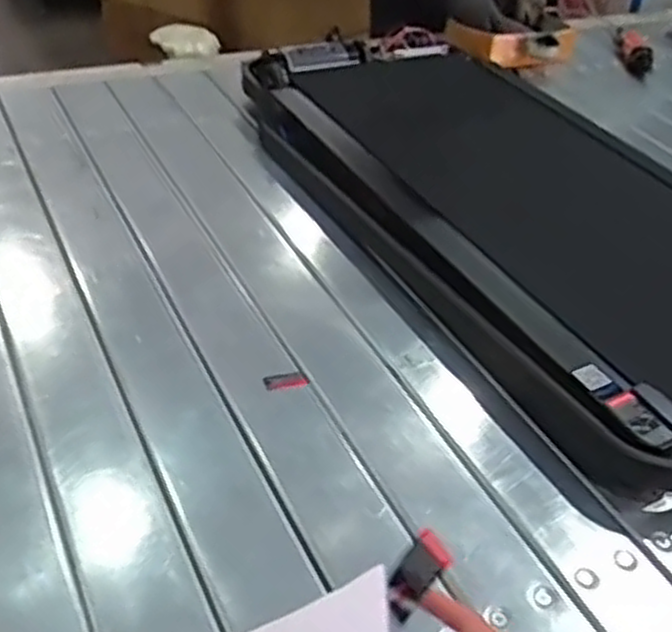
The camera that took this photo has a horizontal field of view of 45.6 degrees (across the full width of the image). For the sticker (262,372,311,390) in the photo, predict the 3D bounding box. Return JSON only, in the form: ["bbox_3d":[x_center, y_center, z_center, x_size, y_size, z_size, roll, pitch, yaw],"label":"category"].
[{"bbox_3d":[-0.058,0.074,0.926,0.049,0.004,0.026,-13,40,-21],"label":"sticker"}]

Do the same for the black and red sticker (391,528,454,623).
[{"bbox_3d":[0.056,0.180,0.551,0.031,0.061,0.010,35,4,34],"label":"black and red sticker"}]

